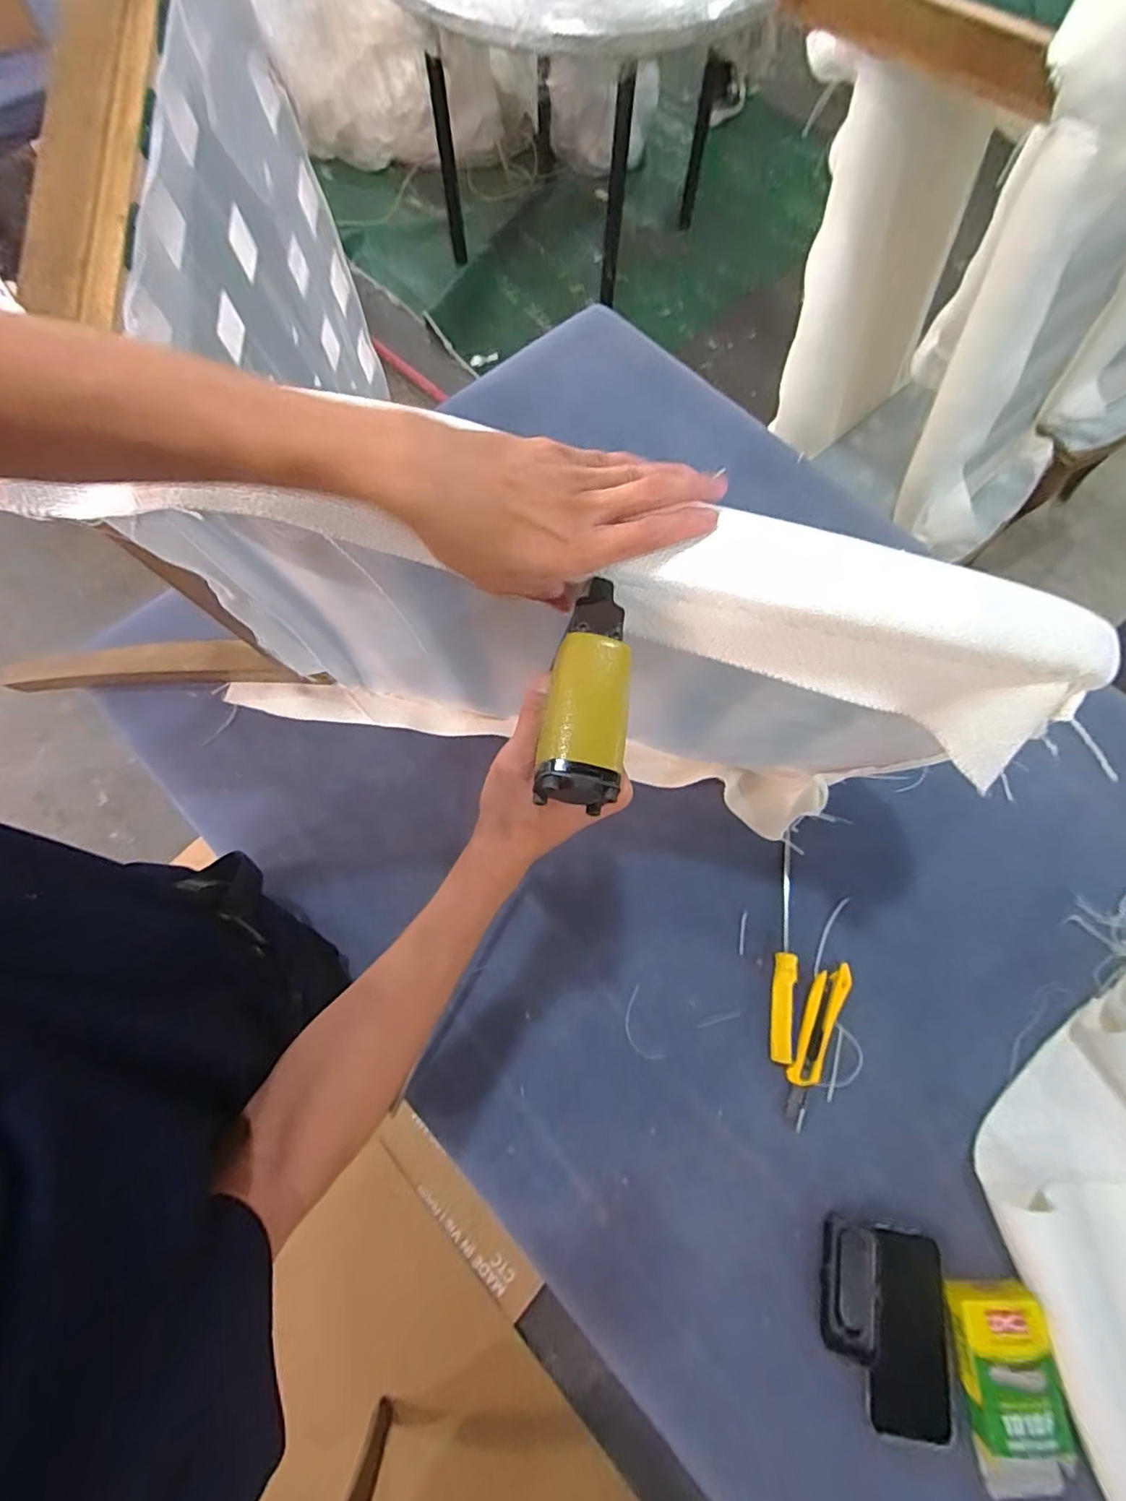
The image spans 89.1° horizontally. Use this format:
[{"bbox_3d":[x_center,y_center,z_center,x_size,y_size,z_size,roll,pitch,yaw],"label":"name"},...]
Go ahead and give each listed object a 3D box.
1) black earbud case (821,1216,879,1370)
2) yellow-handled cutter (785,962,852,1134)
[{"bbox_3d":[0.283,0.532,0.561,0.045,0.030,0.108,13,73,4],"label":"black earbud case"},{"bbox_3d":[0.282,0.324,0.644,0.037,0.021,0.176,27,74,8],"label":"yellow-handled cutter"}]

